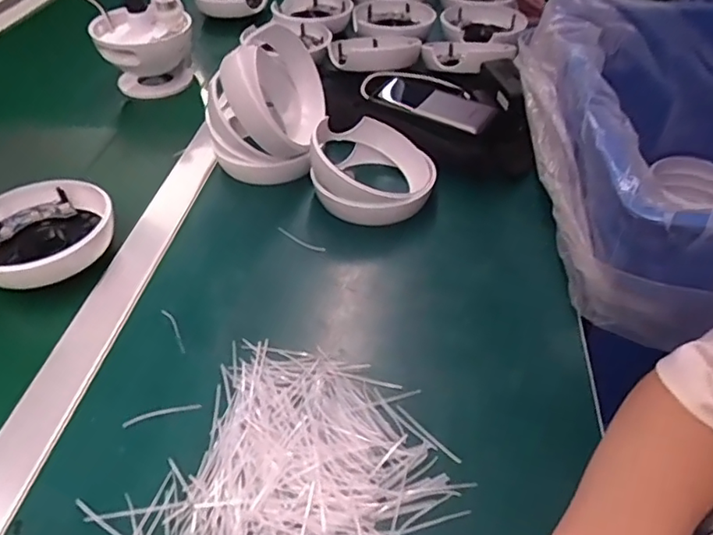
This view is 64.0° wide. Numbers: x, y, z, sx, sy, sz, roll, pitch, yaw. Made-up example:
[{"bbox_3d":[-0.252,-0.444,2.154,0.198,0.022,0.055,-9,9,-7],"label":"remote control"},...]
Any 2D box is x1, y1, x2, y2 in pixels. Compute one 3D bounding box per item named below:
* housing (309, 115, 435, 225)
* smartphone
[{"bbox_3d":[0.016,-0.095,0.530,0.111,0.057,0.116,6,43,6],"label":"housing"},{"bbox_3d":[0.080,-0.168,0.579,0.122,0.008,0.049,24,54,22],"label":"smartphone"}]

